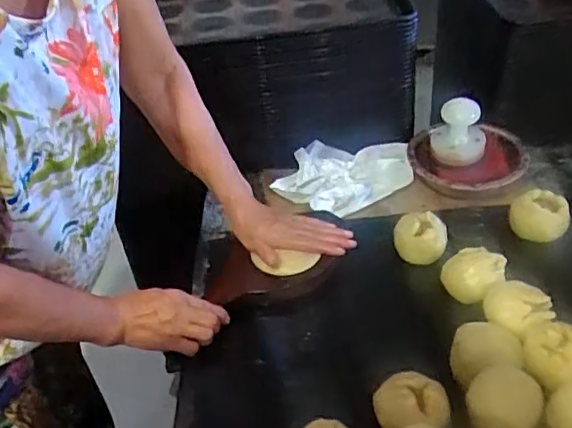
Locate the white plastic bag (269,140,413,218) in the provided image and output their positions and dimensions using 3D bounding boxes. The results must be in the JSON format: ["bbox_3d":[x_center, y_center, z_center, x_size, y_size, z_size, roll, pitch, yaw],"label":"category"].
[{"bbox_3d":[0.098,-0.072,1.001,0.230,0.067,0.142,-24,44,-21],"label":"white plastic bag"}]

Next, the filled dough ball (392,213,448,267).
[{"bbox_3d":[0.190,0.031,0.826,0.075,0.064,0.060,7,42,13],"label":"filled dough ball"}]

